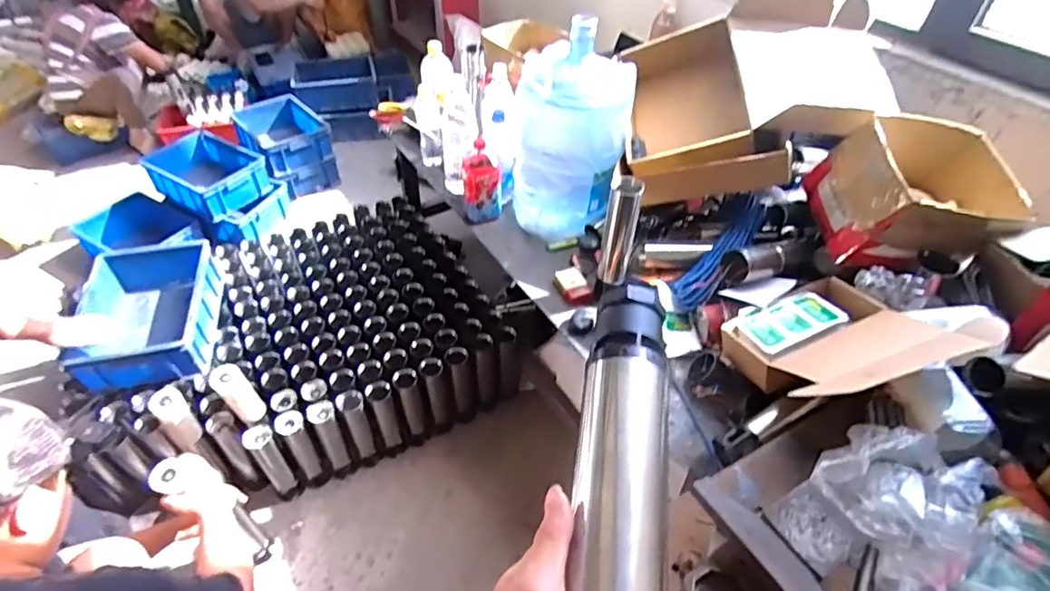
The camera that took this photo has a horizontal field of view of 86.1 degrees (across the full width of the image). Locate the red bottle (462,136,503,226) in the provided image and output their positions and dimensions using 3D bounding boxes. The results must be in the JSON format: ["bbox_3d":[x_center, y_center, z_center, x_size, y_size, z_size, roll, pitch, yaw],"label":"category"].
[{"bbox_3d":[-0.112,-0.299,1.444,0.104,0.209,0.102,2,46,1],"label":"red bottle"}]

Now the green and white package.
[{"bbox_3d":[0.501,0.046,1.050,0.172,0.019,0.110,-26,36,-10],"label":"green and white package"}]

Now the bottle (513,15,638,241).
[{"bbox_3d":[0.111,-0.385,1.342,0.261,0.440,0.218,2,46,1],"label":"bottle"}]

